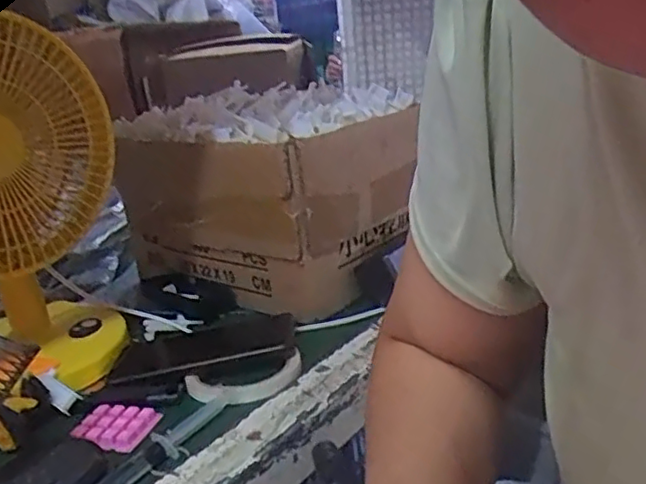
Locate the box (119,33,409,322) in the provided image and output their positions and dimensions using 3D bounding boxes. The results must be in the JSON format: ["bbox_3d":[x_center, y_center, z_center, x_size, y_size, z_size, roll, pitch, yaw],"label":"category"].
[{"bbox_3d":[-0.065,-0.065,0.757,0.291,0.193,0.230,8,25,38],"label":"box"}]

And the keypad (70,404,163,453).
[{"bbox_3d":[-0.163,0.144,0.514,0.056,0.010,0.050,0,21,21],"label":"keypad"}]

